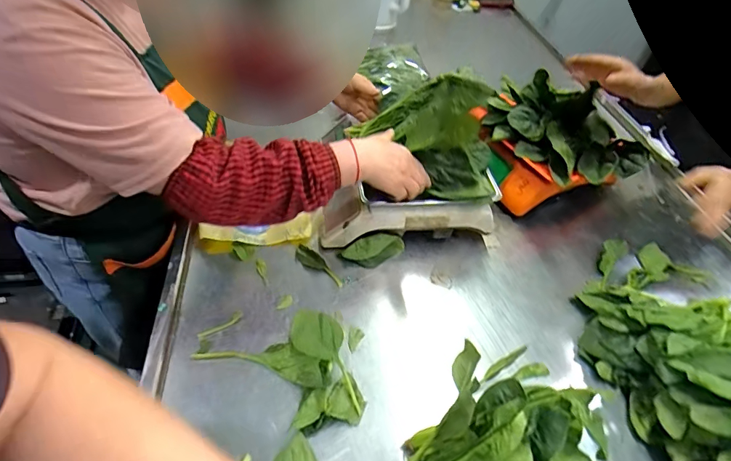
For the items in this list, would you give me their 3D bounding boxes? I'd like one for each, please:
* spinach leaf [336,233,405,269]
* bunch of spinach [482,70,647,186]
[{"bbox_3d":[0.016,0.038,0.717,0.112,0.053,0.048,-14,50,-19],"label":"spinach leaf"},{"bbox_3d":[0.359,-0.198,0.757,0.149,0.114,0.283,-23,53,-24],"label":"bunch of spinach"}]

